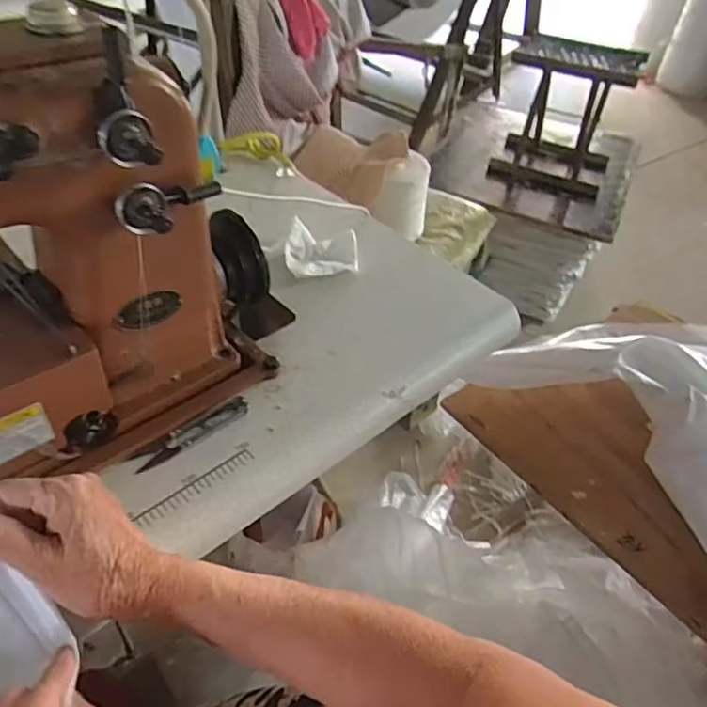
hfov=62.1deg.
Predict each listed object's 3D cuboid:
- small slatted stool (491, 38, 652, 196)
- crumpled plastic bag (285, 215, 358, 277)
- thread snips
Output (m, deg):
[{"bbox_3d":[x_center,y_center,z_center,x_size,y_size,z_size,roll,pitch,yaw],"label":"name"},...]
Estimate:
[{"bbox_3d":[0.611,-0.687,1.717,0.343,0.352,0.290,17,45,10],"label":"small slatted stool"},{"bbox_3d":[-0.036,-0.120,0.675,0.081,0.018,0.081,1,44,-6],"label":"crumpled plastic bag"},{"bbox_3d":[-0.132,0.062,0.484,0.102,0.006,0.025,-29,54,-31],"label":"thread snips"}]

